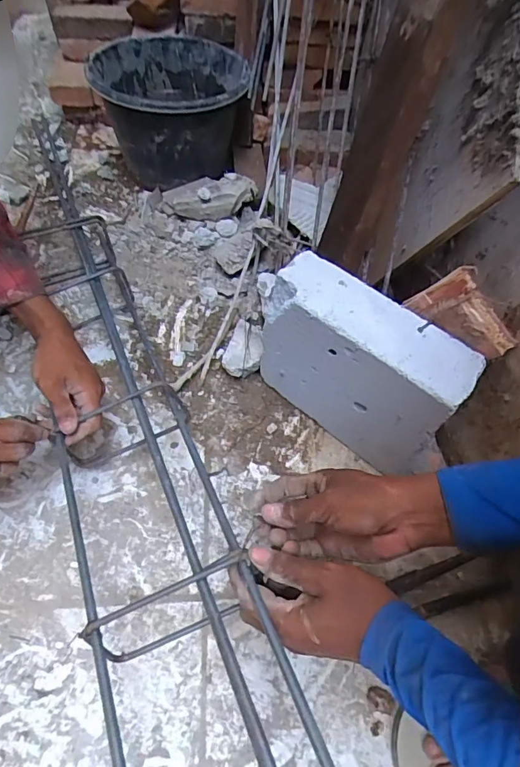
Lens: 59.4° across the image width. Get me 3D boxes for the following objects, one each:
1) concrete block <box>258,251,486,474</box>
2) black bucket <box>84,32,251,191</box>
[{"bbox_3d":[0.108,-0.013,0.559,0.239,0.207,0.072,38,61,20],"label":"concrete block"},{"bbox_3d":[-0.166,-0.518,0.894,0.263,0.192,0.294,6,55,0],"label":"black bucket"}]

